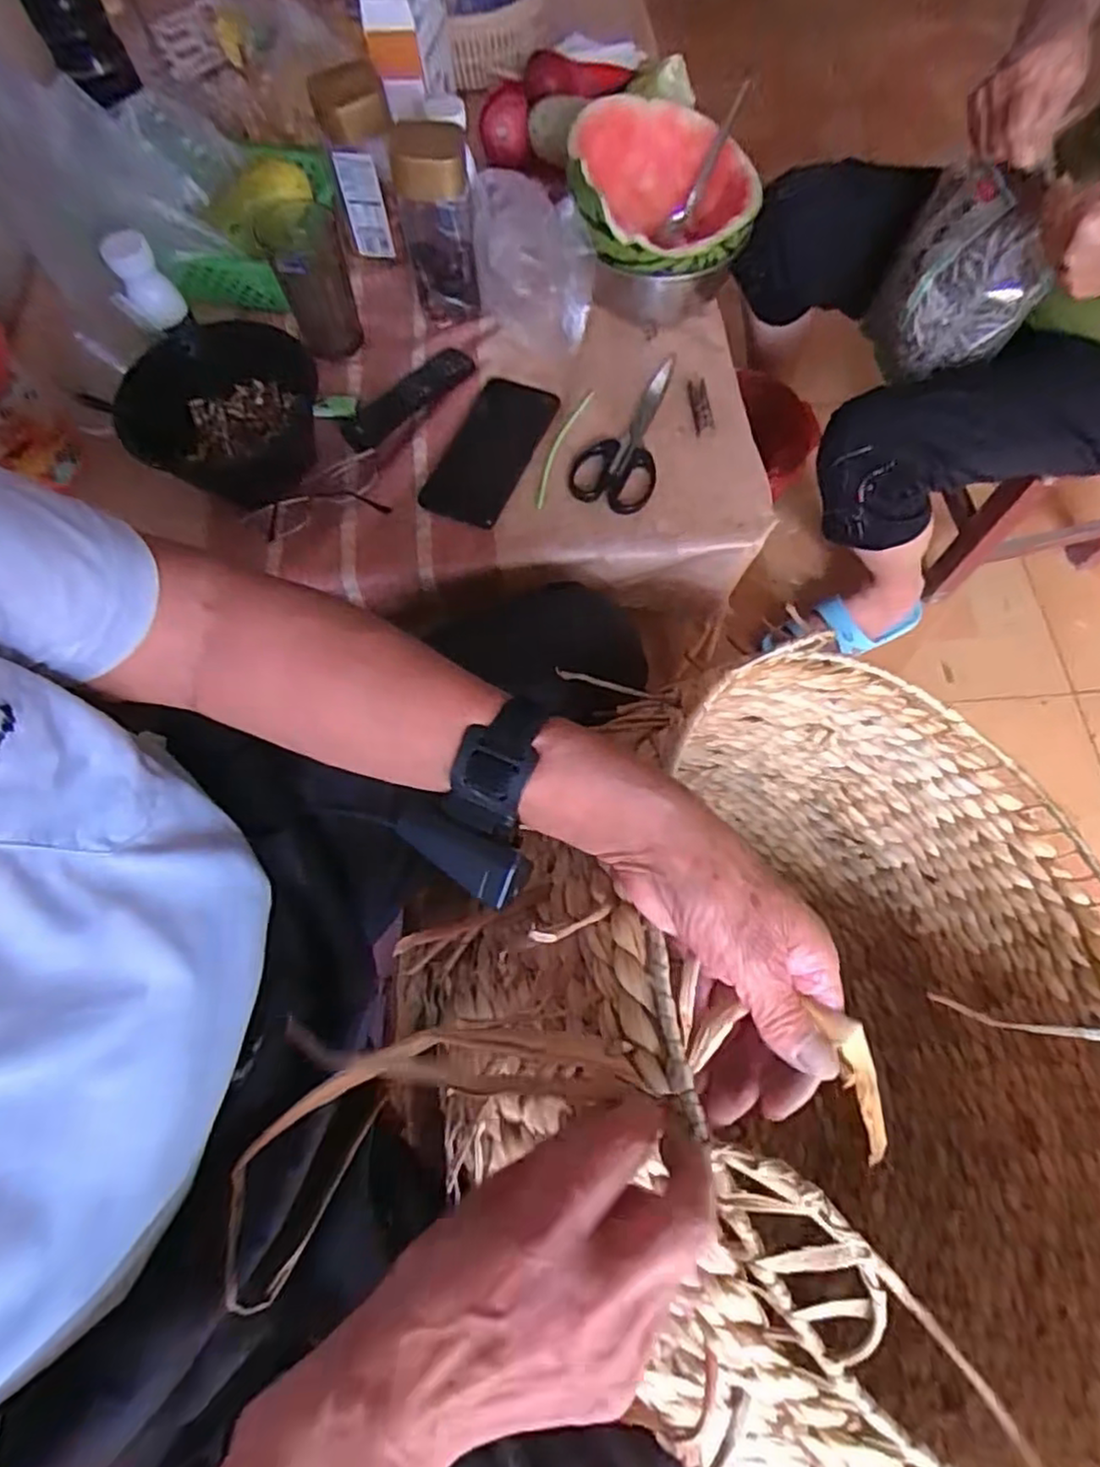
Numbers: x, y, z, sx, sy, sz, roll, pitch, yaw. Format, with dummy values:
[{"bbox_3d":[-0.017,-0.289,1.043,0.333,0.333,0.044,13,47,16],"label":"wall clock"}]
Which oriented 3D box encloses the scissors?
[{"bbox_3d":[0.073,-0.287,0.631,0.076,0.005,0.178,14,70,8],"label":"scissors"}]

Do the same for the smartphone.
[{"bbox_3d":[-0.056,-0.266,0.626,0.080,0.007,0.163,22,71,10],"label":"smartphone"}]

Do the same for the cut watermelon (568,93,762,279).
[{"bbox_3d":[0.106,-0.497,0.629,0.167,0.096,0.175,9,70,6],"label":"cut watermelon"}]

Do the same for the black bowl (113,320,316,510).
[{"bbox_3d":[-0.288,-0.280,0.603,0.171,0.071,0.152,-21,70,-6],"label":"black bowl"}]

